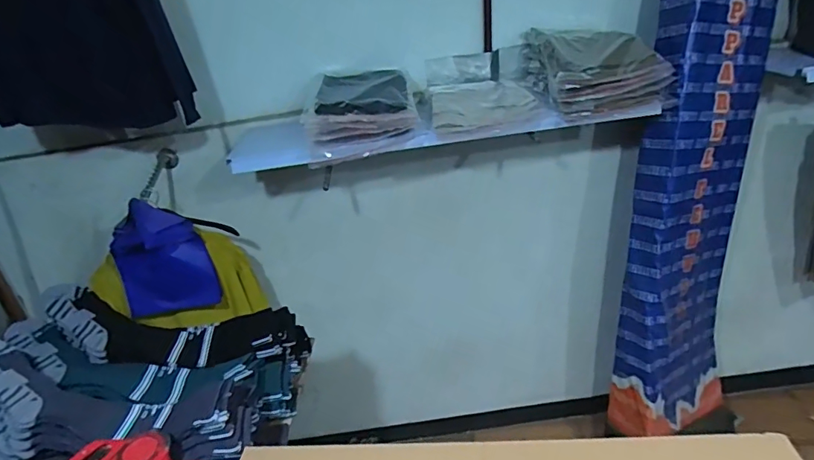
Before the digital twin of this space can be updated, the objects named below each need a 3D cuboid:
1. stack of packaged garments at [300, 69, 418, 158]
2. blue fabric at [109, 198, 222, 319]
[{"bbox_3d":[-0.113,-0.340,1.349,0.292,0.143,0.312,-5,28,5],"label":"stack of packaged garments"},{"bbox_3d":[-0.677,0.093,1.344,0.239,0.318,0.062,-20,30,-22],"label":"blue fabric"}]

